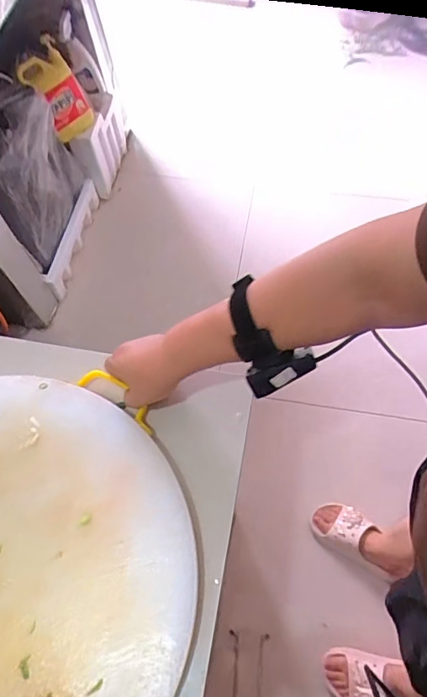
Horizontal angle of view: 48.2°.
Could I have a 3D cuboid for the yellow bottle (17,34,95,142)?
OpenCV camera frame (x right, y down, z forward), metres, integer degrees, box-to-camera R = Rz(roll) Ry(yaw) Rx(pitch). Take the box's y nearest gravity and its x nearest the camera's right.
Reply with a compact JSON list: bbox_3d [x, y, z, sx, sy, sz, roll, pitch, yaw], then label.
[{"bbox_3d":[-0.471,-0.784,1.449,0.111,0.241,0.170,31,67,17],"label":"yellow bottle"}]

